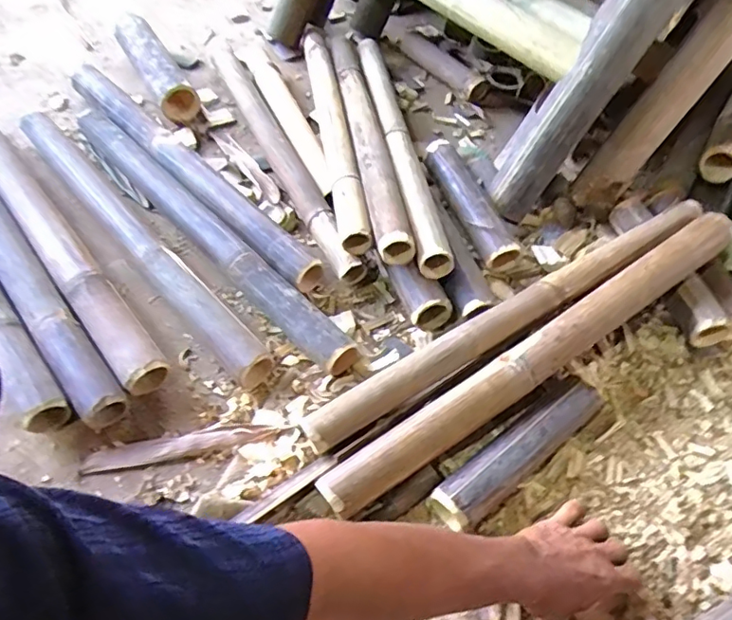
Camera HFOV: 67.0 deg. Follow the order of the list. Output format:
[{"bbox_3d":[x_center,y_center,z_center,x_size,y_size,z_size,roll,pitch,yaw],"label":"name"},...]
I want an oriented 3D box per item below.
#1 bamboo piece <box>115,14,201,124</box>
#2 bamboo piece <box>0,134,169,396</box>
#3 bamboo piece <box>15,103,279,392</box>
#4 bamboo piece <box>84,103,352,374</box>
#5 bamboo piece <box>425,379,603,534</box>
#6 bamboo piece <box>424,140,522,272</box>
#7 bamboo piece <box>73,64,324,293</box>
[{"bbox_3d":[-0.405,-0.464,1.062,0.075,0.088,0.252,-32,64,-23],"label":"bamboo piece"},{"bbox_3d":[-0.469,-0.119,0.808,0.062,0.049,0.617,-34,65,-24],"label":"bamboo piece"},{"bbox_3d":[-0.353,-0.117,0.834,0.060,0.053,0.626,-36,66,-25],"label":"bamboo piece"},{"bbox_3d":[-0.251,-0.127,0.837,0.054,0.054,0.640,-38,67,-26],"label":"bamboo piece"},{"bbox_3d":[0.185,0.172,0.668,0.256,0.053,0.057,-32,65,-23],"label":"bamboo piece"},{"bbox_3d":[0.166,-0.183,0.889,0.054,0.049,0.260,-15,59,-14],"label":"bamboo piece"},{"bbox_3d":[-0.292,-0.234,0.907,0.070,0.047,0.605,-38,67,-26],"label":"bamboo piece"}]

